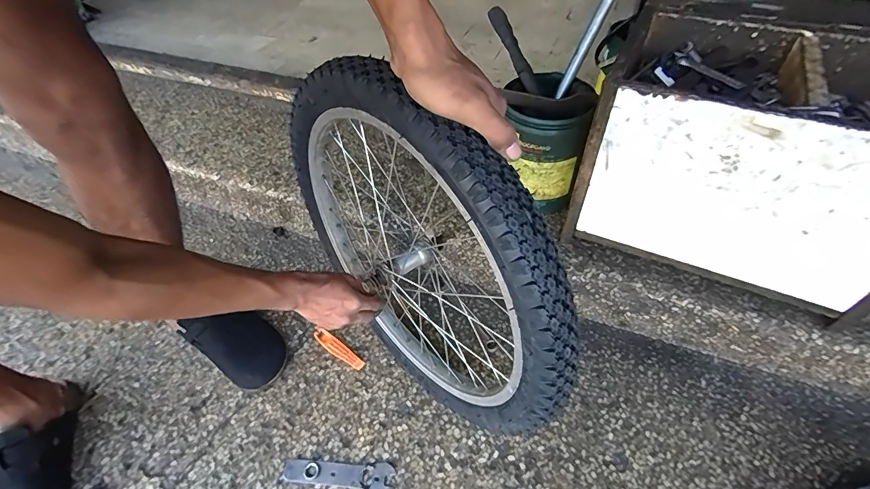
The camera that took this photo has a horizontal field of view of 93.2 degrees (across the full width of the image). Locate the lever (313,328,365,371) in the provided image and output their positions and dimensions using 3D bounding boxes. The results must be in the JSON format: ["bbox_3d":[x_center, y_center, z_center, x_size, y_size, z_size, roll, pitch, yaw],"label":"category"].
[{"bbox_3d":[-0.173,0.188,0.736,0.110,0.016,0.025,28,56,25],"label":"lever"}]

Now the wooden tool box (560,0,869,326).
[{"bbox_3d":[0.468,-0.154,0.611,0.406,0.285,0.303,21,52,21],"label":"wooden tool box"}]

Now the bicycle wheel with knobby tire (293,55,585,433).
[{"bbox_3d":[-0.037,0.026,0.514,0.062,0.456,0.463,-36,56,-25],"label":"bicycle wheel with knobby tire"}]

